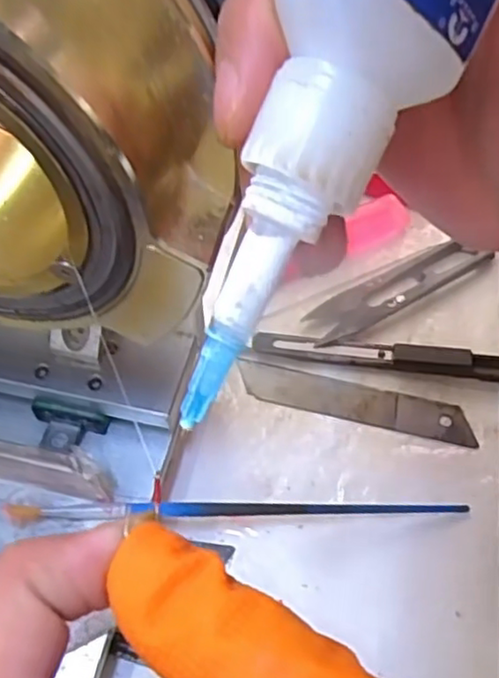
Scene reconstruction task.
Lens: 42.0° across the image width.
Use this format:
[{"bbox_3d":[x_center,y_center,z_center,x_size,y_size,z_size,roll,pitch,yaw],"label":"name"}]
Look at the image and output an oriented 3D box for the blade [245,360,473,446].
[{"bbox_3d":[0.043,0.025,0.270,0.097,0.004,0.017,12,58,7],"label":"blade"}]

